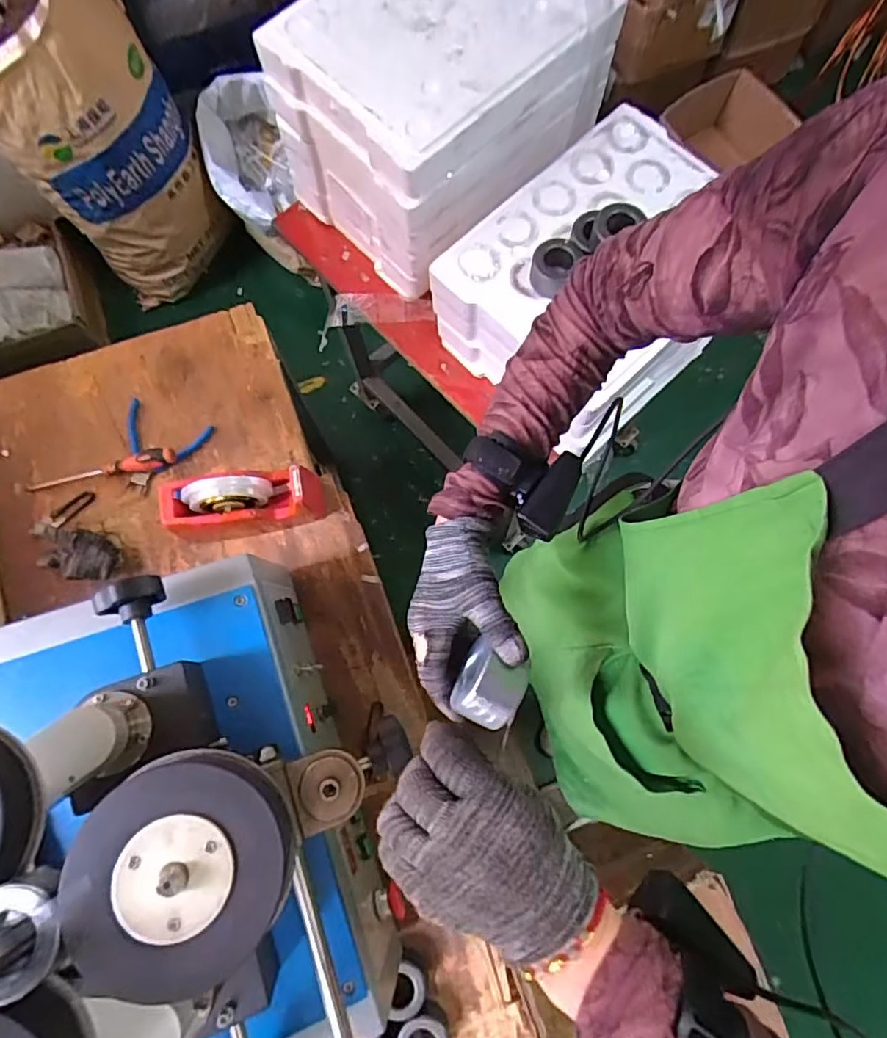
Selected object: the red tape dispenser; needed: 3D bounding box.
[{"bbox_3d":[-0.276,-0.026,0.792,0.198,0.119,0.077,-9,77,-3],"label":"red tape dispenser"}]

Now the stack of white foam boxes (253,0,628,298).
[{"bbox_3d":[-0.002,-0.584,0.812,0.307,0.237,0.379,43,80,9],"label":"stack of white foam boxes"}]

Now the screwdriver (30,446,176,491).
[{"bbox_3d":[-0.503,-0.074,0.837,0.222,0.034,0.028,-8,77,-3],"label":"screwdriver"}]

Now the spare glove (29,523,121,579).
[{"bbox_3d":[-0.514,0.047,0.798,0.115,0.058,0.066,20,77,4],"label":"spare glove"}]

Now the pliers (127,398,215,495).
[{"bbox_3d":[-0.436,-0.106,0.857,0.128,0.028,0.128,20,77,4],"label":"pliers"}]

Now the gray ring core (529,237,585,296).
[{"bbox_3d":[0.136,-0.313,0.709,0.055,0.037,0.057,25,77,5],"label":"gray ring core"}]

